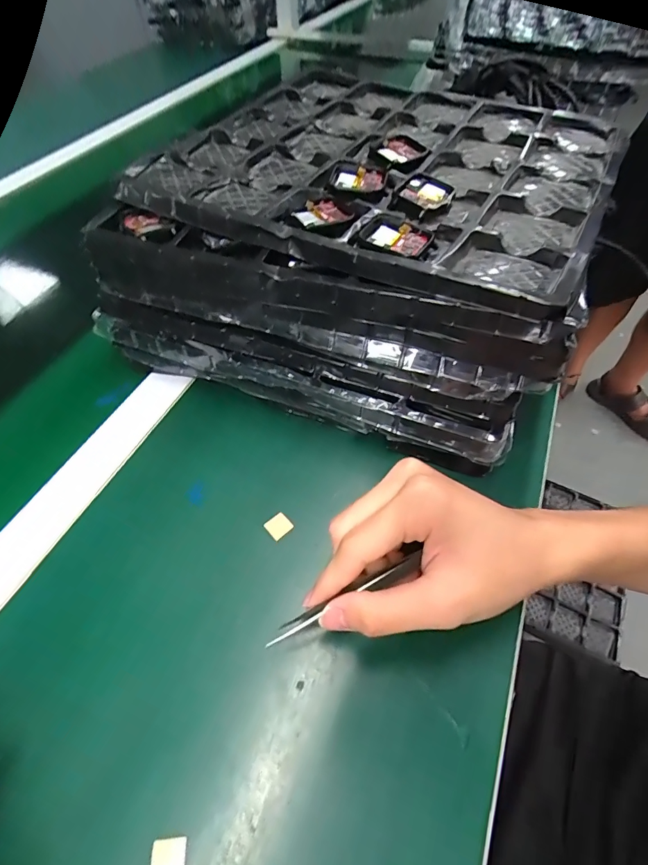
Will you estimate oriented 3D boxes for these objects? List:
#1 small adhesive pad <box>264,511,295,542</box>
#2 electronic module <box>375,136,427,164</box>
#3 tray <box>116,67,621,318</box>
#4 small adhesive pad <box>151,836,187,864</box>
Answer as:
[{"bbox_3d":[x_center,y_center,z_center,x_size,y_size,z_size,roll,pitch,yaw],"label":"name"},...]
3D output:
[{"bbox_3d":[-0.032,0.065,0.298,0.016,0.004,0.016,-37,61,-23],"label":"small adhesive pad"},{"bbox_3d":[0.065,-0.238,0.361,0.037,0.006,0.042,31,60,22],"label":"electronic module"},{"bbox_3d":[0.048,-0.243,0.367,0.353,0.018,0.331,23,57,17],"label":"tray"},{"bbox_3d":[-0.073,0.201,0.199,0.016,0.004,0.016,-5,54,-2],"label":"small adhesive pad"}]

